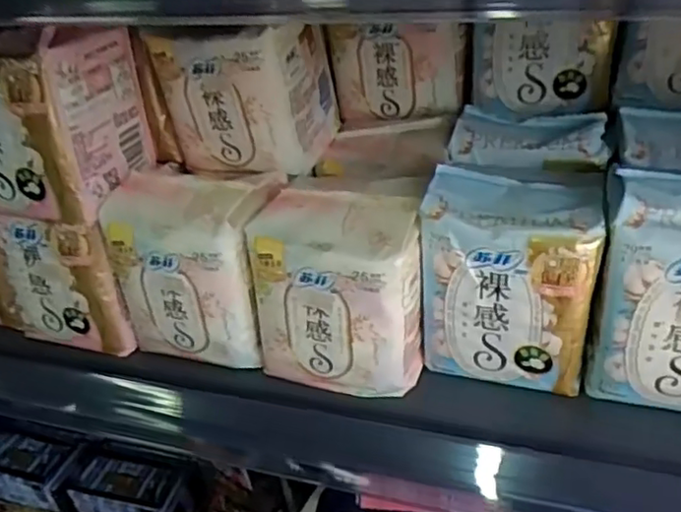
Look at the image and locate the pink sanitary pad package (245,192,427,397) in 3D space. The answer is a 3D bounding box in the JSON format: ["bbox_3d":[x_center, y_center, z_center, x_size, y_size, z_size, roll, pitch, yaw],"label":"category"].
[{"bbox_3d":[0.001,0.020,0.398,0.101,0.113,0.060,7,33,19],"label":"pink sanitary pad package"}]

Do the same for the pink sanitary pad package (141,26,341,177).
[{"bbox_3d":[-0.064,-0.118,0.461,0.106,0.093,0.106,3,32,13],"label":"pink sanitary pad package"}]

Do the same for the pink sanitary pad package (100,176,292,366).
[{"bbox_3d":[-0.090,-0.001,0.443,0.099,0.113,0.095,5,32,16],"label":"pink sanitary pad package"}]

